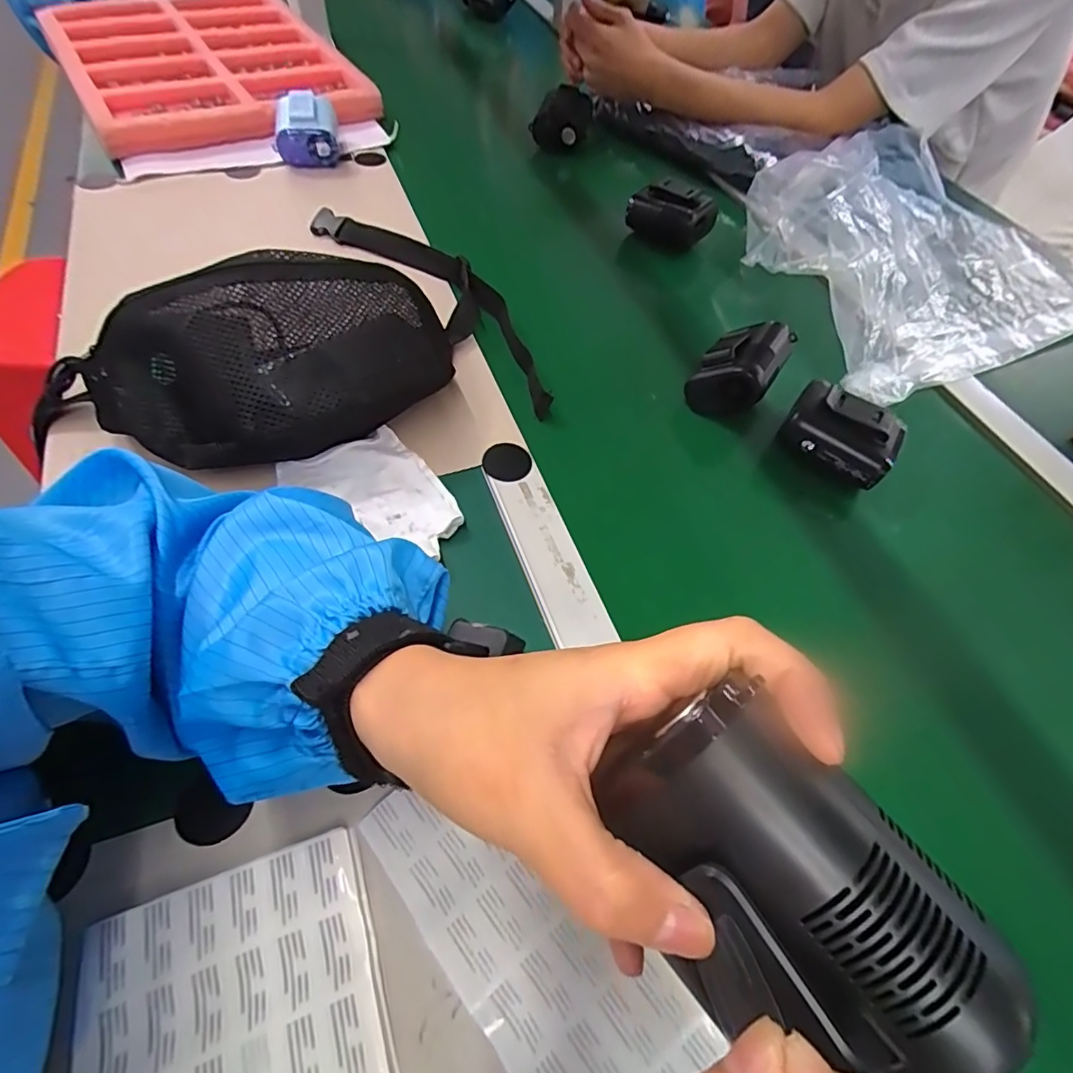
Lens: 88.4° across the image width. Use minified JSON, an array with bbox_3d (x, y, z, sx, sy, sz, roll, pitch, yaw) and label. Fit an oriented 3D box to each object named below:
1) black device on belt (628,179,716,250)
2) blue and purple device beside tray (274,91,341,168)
[{"bbox_3d":[0.147,-0.353,0.607,0.092,0.051,0.035,23,57,11],"label":"black device on belt"},{"bbox_3d":[-0.268,-0.479,0.652,0.076,0.052,0.088,-10,57,-11],"label":"blue and purple device beside tray"}]

